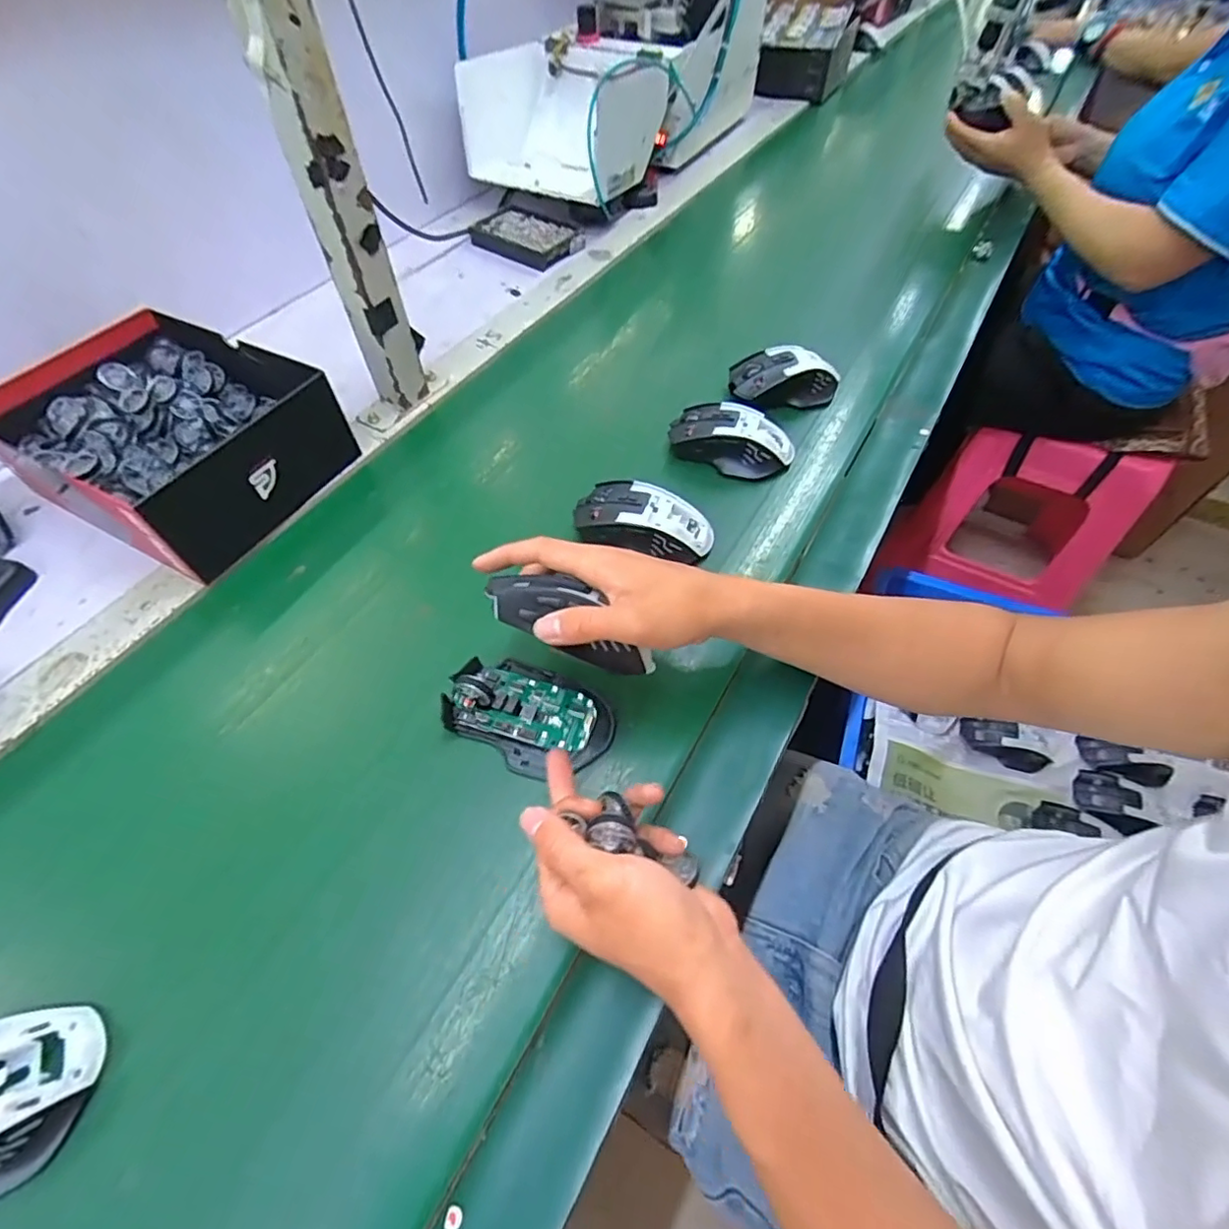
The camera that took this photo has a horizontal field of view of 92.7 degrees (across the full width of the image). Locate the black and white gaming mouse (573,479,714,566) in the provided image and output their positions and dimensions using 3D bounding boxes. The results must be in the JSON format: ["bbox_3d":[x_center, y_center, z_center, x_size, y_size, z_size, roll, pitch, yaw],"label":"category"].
[{"bbox_3d":[0.026,-0.080,0.496,0.119,0.033,0.060,14,57,10],"label":"black and white gaming mouse"}]

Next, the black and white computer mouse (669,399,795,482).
[{"bbox_3d":[0.110,-0.167,0.552,0.114,0.033,0.063,14,57,10],"label":"black and white computer mouse"}]

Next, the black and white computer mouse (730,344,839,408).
[{"bbox_3d":[0.178,-0.245,0.603,0.109,0.035,0.056,-6,56,-4],"label":"black and white computer mouse"}]

